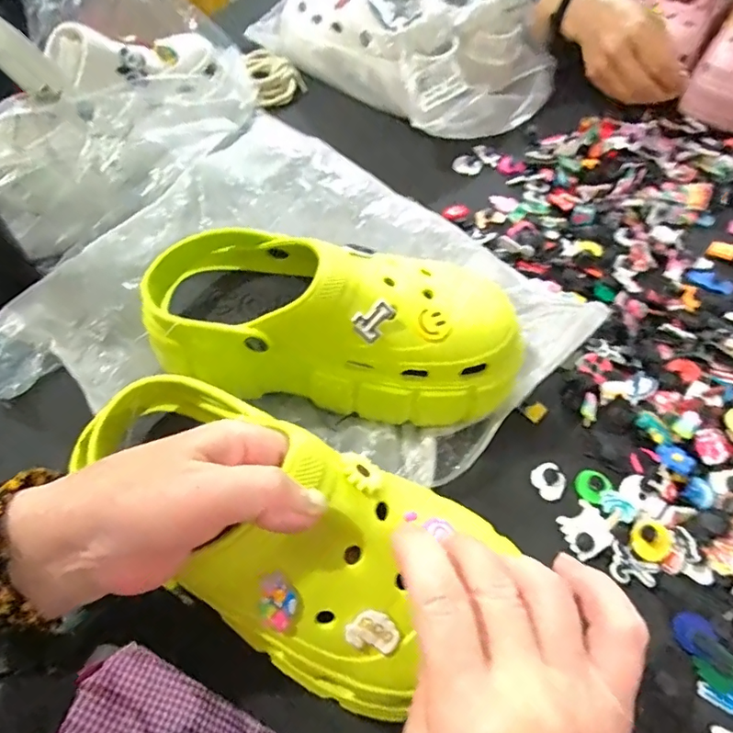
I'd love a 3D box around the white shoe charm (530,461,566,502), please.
[{"bbox_3d":[0.129,0.081,0.363,0.022,0.006,0.025,-26,61,-19],"label":"white shoe charm"}]

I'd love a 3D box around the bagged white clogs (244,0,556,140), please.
[{"bbox_3d":[0.048,-0.413,0.626,0.239,0.106,0.333,-37,65,-24],"label":"bagged white clogs"}]

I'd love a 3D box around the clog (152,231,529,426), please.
[{"bbox_3d":[-0.022,-0.031,0.356,0.243,0.110,0.099,7,56,2],"label":"clog"}]

